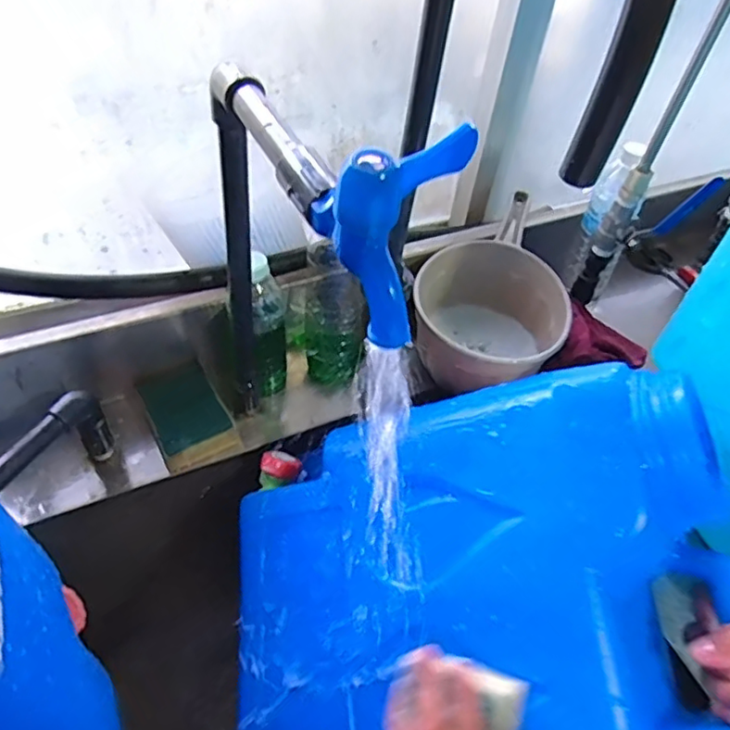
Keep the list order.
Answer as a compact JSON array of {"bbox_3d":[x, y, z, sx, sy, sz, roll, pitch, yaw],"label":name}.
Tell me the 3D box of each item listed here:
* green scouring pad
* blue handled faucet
[{"bbox_3d":[-0.183,0.049,0.622,0.073,0.031,0.100,-22,54,-25],"label":"green scouring pad"},{"bbox_3d":[-0.026,-0.115,0.325,0.062,0.079,0.214,-24,55,-26],"label":"blue handled faucet"}]

